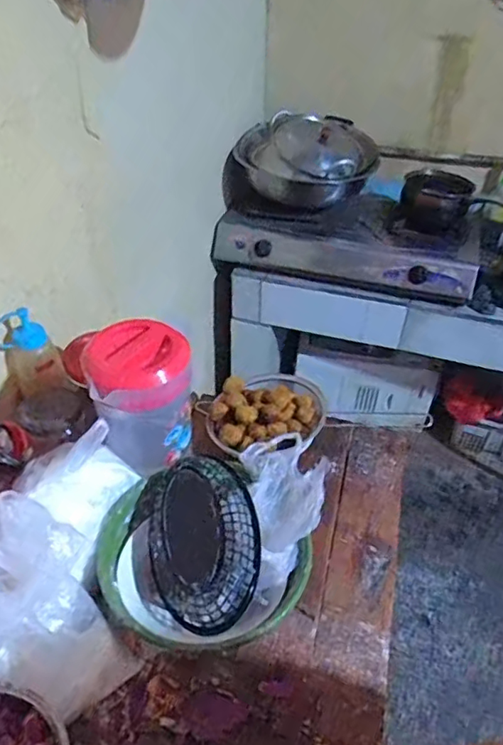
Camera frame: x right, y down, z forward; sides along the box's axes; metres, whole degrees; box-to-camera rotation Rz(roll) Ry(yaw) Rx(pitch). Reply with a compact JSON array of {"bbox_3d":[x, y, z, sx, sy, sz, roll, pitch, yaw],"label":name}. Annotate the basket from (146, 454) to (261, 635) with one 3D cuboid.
[{"bbox_3d":[-0.057,0.192,0.646,0.131,0.055,0.200,-15,54,2],"label":"basket"}]

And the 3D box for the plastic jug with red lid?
[{"bbox_3d":[-0.139,0.037,0.724,0.119,0.179,0.103,-7,42,-9],"label":"plastic jug with red lid"}]

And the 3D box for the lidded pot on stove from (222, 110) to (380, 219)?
[{"bbox_3d":[0.146,-0.634,1.669,0.421,0.179,0.399,5,41,5],"label":"lidded pot on stove"}]

